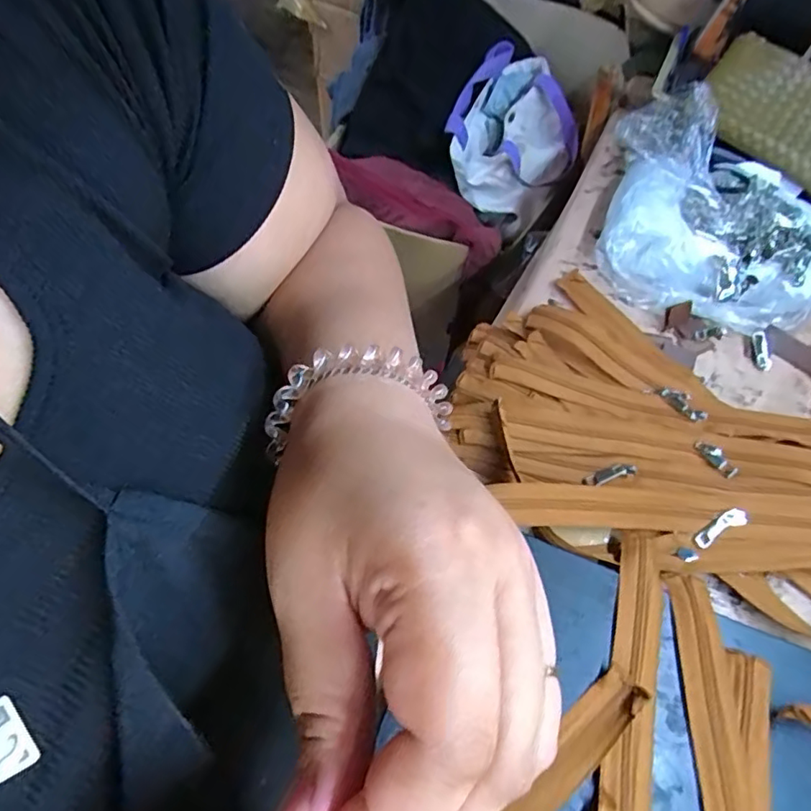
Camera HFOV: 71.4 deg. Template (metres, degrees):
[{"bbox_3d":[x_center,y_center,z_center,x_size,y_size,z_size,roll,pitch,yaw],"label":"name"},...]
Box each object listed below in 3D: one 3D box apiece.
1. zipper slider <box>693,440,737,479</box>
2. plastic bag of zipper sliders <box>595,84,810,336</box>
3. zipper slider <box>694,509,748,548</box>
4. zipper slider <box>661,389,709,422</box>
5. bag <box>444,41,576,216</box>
[{"bbox_3d":[0.243,0.041,0.441,0.014,0.007,0.035,-25,64,-16],"label":"zipper slider"},{"bbox_3d":[0.300,-0.181,0.537,0.214,0.092,0.189,14,60,6],"label":"plastic bag of zipper sliders"},{"bbox_3d":[0.231,0.090,0.413,0.043,0.004,0.014,-32,65,-4],"label":"zipper slider"},{"bbox_3d":[0.234,-0.002,0.475,0.016,0.008,0.039,-31,66,-18],"label":"zipper slider"},{"bbox_3d":[0.153,-0.383,0.796,0.171,0.108,0.197,16,61,7],"label":"bag"}]

